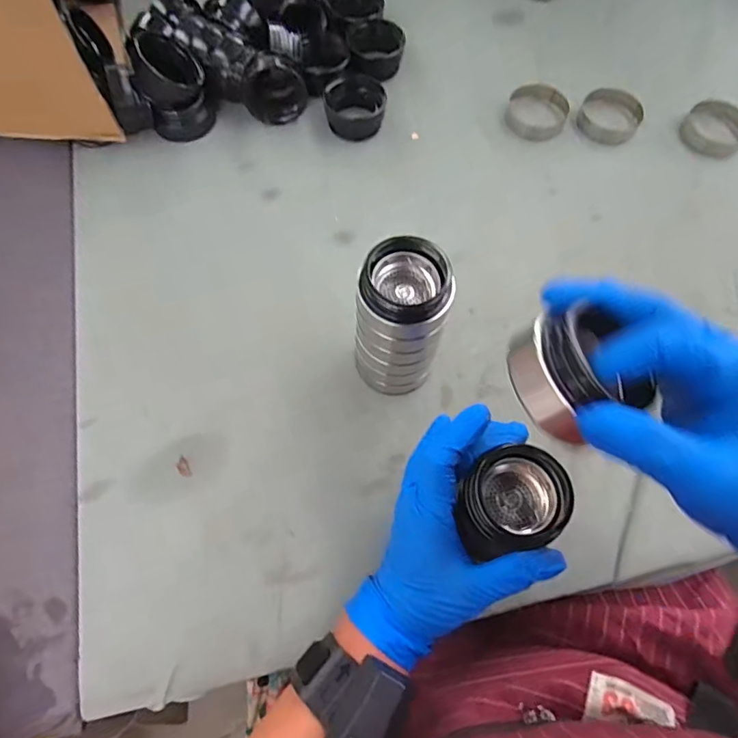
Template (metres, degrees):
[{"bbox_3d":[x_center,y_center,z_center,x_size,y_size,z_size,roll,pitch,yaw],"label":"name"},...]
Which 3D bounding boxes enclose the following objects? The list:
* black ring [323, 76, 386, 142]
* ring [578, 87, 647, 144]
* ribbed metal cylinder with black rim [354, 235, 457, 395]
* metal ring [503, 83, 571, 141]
[{"bbox_3d":[-0.015,-0.274,0.542,0.061,0.032,0.061,1,67,-3],"label":"black ring"},{"bbox_3d":[0.261,-0.275,0.564,0.061,0.020,0.070,40,70,13],"label":"ring"},{"bbox_3d":[0.023,-0.031,0.393,0.062,0.134,0.060,1,67,-3],"label":"ribbed metal cylinder with black rim"},{"bbox_3d":[0.185,-0.282,0.573,0.065,0.021,0.065,1,67,-3],"label":"metal ring"}]

